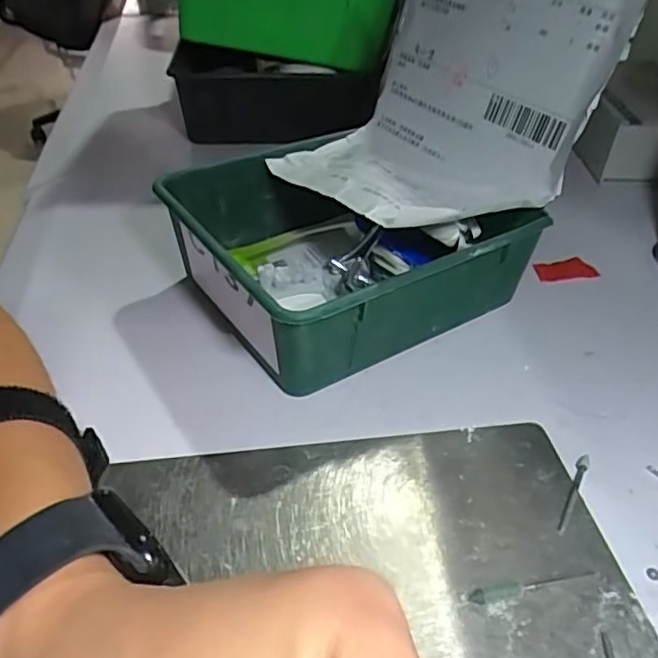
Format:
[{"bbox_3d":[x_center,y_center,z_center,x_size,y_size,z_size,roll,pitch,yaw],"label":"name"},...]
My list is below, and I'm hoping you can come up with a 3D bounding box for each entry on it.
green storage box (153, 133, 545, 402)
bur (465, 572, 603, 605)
[{"bbox_3d":[0.005,-0.045,0.360,0.156,0.069,0.153,-23,46,-27],"label":"green storage box"},{"bbox_3d":[0.079,0.098,0.237,0.052,0.004,0.007,-4,40,-7],"label":"bur"}]

